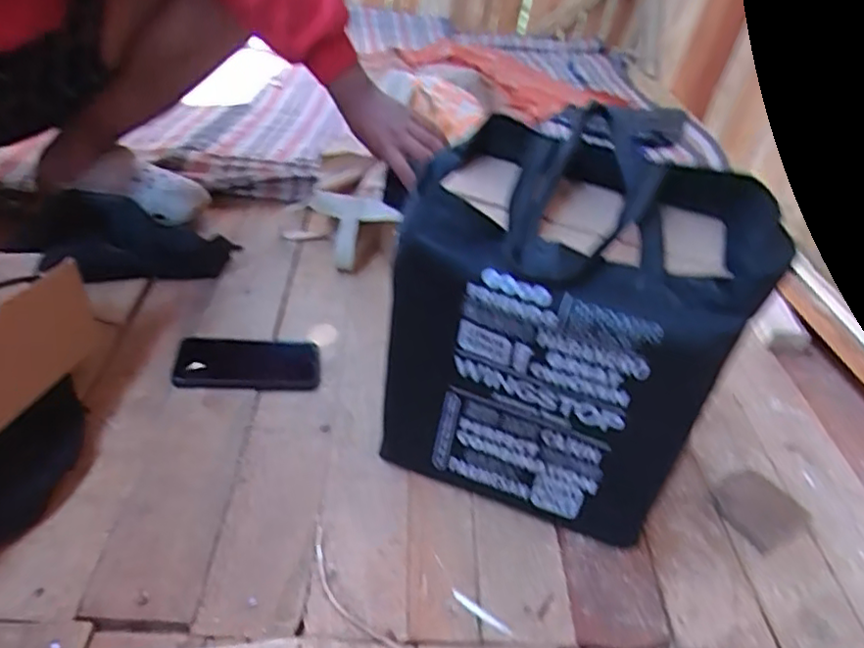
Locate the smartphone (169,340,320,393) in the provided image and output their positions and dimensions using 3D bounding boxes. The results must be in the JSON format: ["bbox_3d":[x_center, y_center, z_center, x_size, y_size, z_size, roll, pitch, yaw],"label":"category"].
[{"bbox_3d":[-0.212,0.044,0.746,0.158,0.012,0.081,3,41,-12],"label":"smartphone"}]

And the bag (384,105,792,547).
[{"bbox_3d":[0.118,0.005,0.617,0.291,0.306,0.228,16,37,11],"label":"bag"}]

